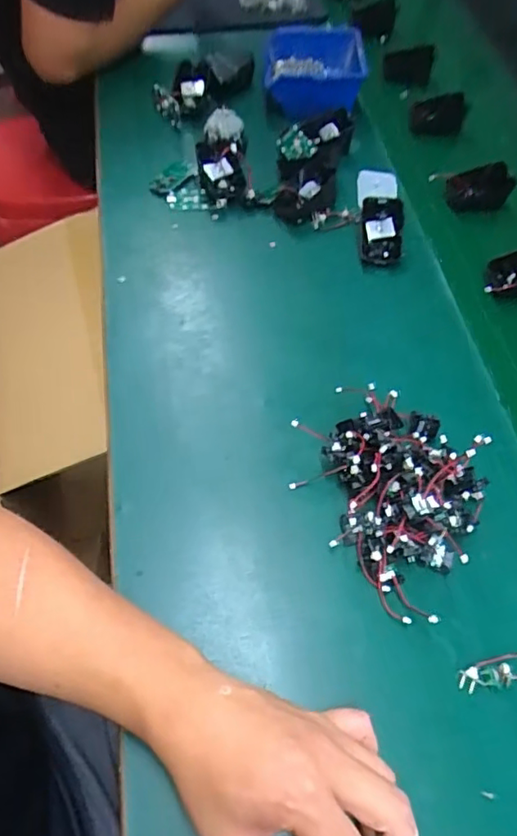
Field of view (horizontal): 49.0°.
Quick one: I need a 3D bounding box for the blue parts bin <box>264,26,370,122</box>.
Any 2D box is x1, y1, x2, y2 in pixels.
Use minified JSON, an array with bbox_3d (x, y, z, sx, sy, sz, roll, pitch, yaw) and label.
[{"bbox_3d":[0.070,-0.441,0.732,0.124,0.057,0.138,1,61,-3],"label":"blue parts bin"}]

